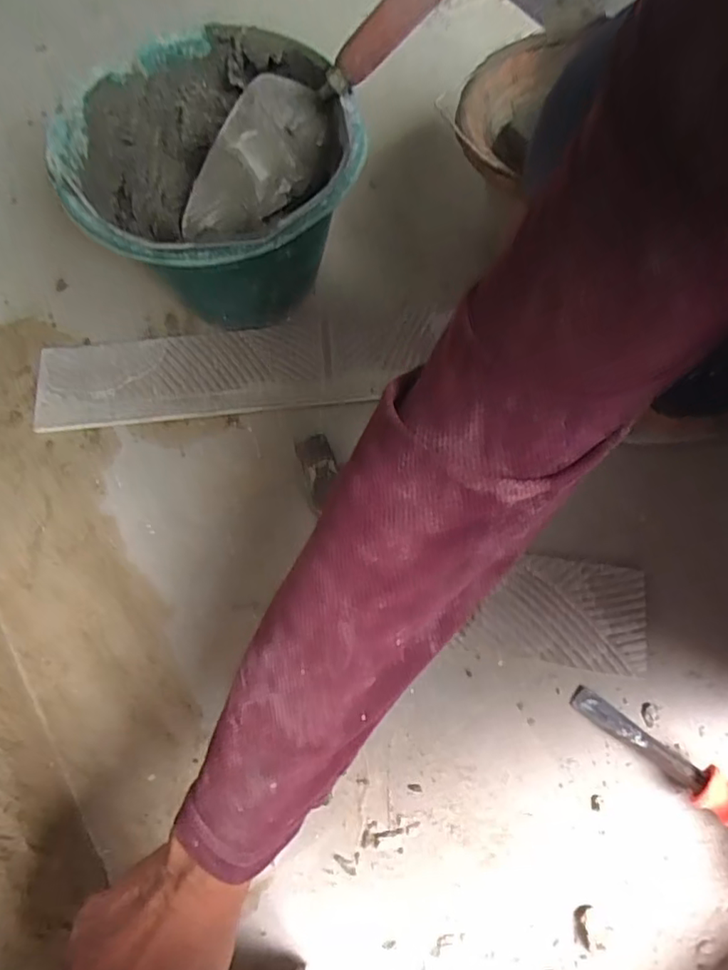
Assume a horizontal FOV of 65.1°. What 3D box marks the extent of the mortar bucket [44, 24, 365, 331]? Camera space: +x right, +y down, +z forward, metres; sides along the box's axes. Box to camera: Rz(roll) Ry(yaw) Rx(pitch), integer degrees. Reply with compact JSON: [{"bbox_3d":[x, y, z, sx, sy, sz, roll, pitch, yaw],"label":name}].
[{"bbox_3d":[-0.134,-0.267,0.560,0.241,0.184,0.241,-1,73,4],"label":"mortar bucket"}]

